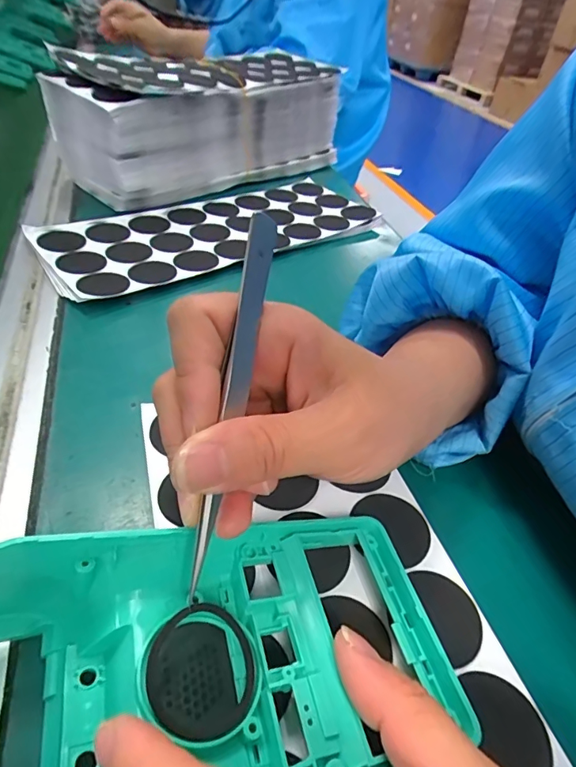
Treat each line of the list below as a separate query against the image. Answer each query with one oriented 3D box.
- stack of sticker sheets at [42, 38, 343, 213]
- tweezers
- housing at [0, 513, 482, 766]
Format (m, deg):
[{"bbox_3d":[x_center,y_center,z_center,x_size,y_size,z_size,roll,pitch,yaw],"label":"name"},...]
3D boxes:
[{"bbox_3d":[-0.081,-0.286,0.496,0.124,0.099,0.312,33,49,26],"label":"stack of sticker sheets"},{"bbox_3d":[-0.018,0.006,0.144,0.006,0.010,0.121,10,88,7],"label":"tweezers"},{"bbox_3d":[-0.032,0.079,0.136,0.164,0.061,0.086,-10,45,-14],"label":"housing"}]

